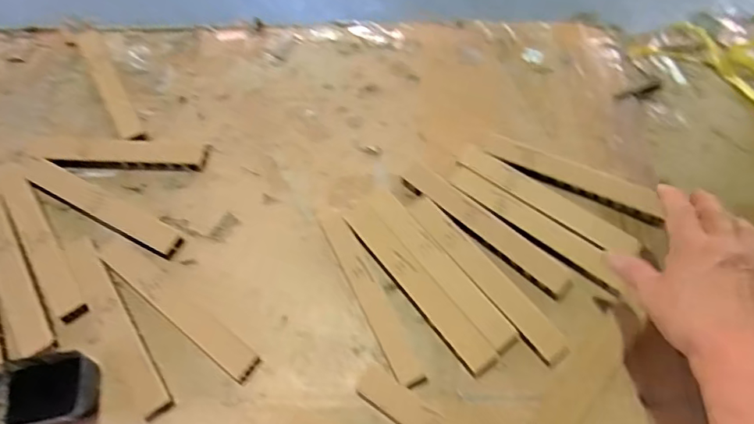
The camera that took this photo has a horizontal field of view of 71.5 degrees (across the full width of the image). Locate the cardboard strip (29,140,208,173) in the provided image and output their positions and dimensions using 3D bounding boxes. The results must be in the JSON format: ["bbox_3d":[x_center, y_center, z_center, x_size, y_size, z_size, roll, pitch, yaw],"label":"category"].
[{"bbox_3d":[-0.296,-0.067,0.604,0.203,0.013,0.038,1,64,3],"label":"cardboard strip"}]

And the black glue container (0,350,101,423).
[{"bbox_3d":[-0.297,0.162,0.461,0.091,0.036,0.072,-12,61,-4],"label":"black glue container"}]

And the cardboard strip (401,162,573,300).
[{"bbox_3d":[0.108,0.015,0.538,0.200,0.009,0.035,39,69,21],"label":"cardboard strip"}]

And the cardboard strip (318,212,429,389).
[{"bbox_3d":[-0.008,0.079,0.511,0.026,0.007,0.194,-24,63,-11],"label":"cardboard strip"}]

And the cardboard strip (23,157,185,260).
[{"bbox_3d":[-0.302,-0.007,0.570,0.212,0.006,0.033,25,65,15],"label":"cardboard strip"}]

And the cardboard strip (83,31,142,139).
[{"bbox_3d":[-0.336,-0.161,0.656,0.025,0.009,0.203,-28,61,-12],"label":"cardboard strip"}]

